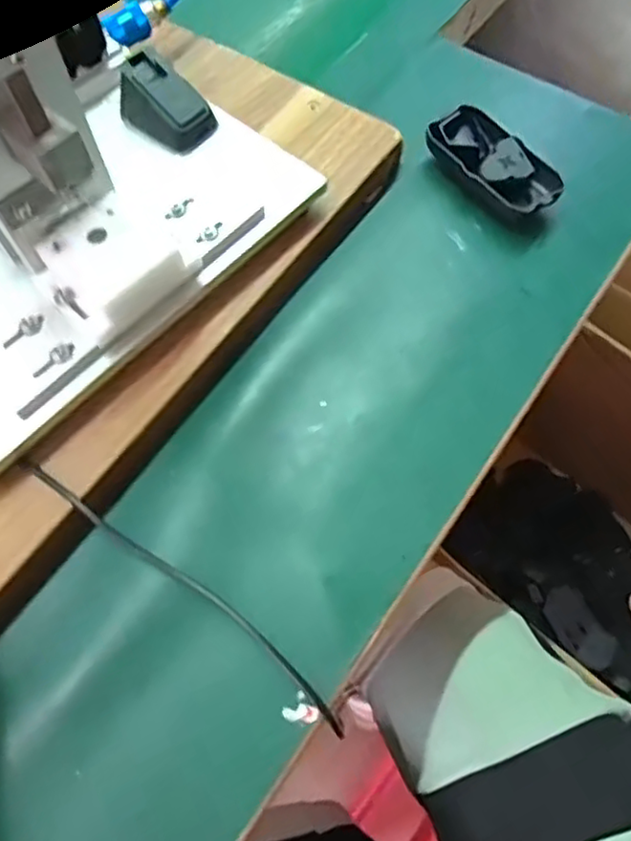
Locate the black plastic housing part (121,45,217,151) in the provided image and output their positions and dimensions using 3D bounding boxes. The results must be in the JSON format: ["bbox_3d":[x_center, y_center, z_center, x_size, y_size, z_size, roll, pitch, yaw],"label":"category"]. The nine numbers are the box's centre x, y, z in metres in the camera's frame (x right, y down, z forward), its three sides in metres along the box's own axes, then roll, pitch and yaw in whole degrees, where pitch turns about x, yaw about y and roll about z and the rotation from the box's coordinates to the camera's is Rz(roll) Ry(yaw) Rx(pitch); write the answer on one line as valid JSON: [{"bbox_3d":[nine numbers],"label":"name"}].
[{"bbox_3d":[-0.105,-0.223,0.448,0.063,0.038,0.038,32,70,14],"label":"black plastic housing part"}]

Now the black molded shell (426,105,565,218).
[{"bbox_3d":[0.135,-0.194,0.491,0.050,0.027,0.107,-35,70,-14],"label":"black molded shell"}]

